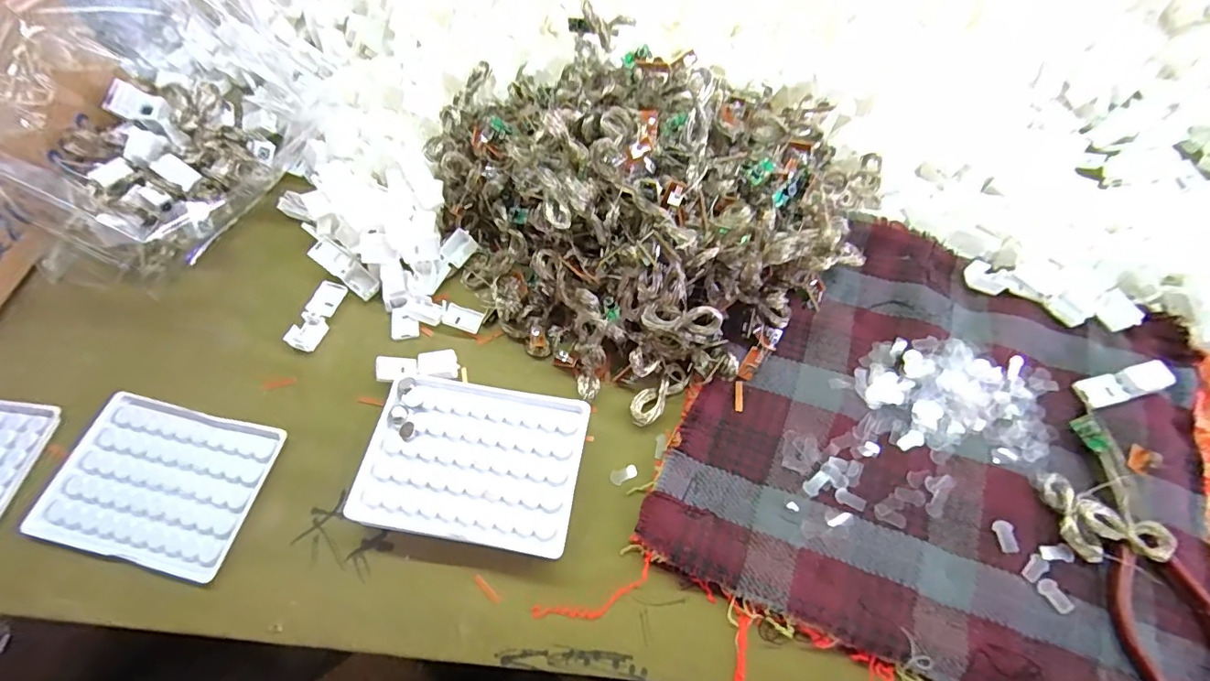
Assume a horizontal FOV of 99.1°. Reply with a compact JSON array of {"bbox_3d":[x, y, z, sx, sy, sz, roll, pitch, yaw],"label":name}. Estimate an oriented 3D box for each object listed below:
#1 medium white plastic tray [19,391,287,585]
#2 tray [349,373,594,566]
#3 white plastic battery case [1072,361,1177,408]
[{"bbox_3d":[-0.285,0.089,0.330,0.126,0.007,0.092,12,63,5],"label":"medium white plastic tray"},{"bbox_3d":[-0.081,0.077,0.327,0.128,0.025,0.094,9,63,4],"label":"tray"},{"bbox_3d":[0.349,0.029,0.345,0.060,0.015,0.019,-10,63,-6],"label":"white plastic battery case"}]

